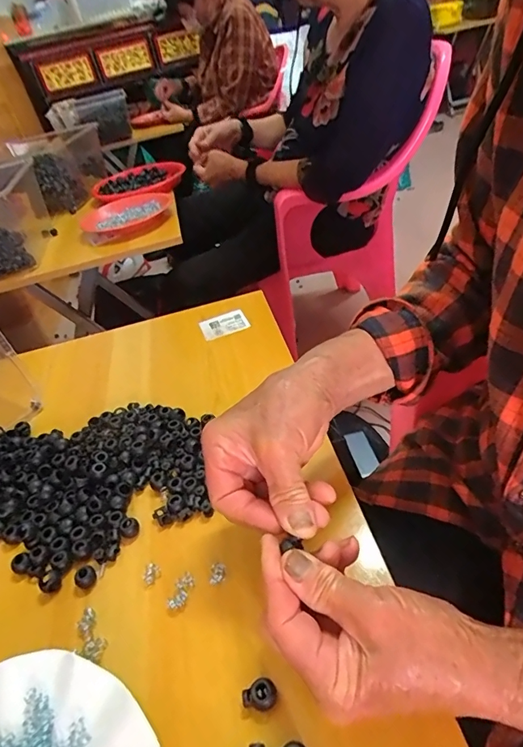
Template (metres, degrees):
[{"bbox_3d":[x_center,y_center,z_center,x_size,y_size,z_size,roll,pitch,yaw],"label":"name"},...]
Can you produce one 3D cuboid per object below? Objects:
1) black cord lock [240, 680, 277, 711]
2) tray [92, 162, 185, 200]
[{"bbox_3d":[-0.001,0.187,0.257,0.019,0.010,0.013,-20,39,-9],"label":"black cord lock"},{"bbox_3d":[-0.321,-0.502,1.187,0.245,0.042,0.253,-22,40,-11],"label":"tray"}]

